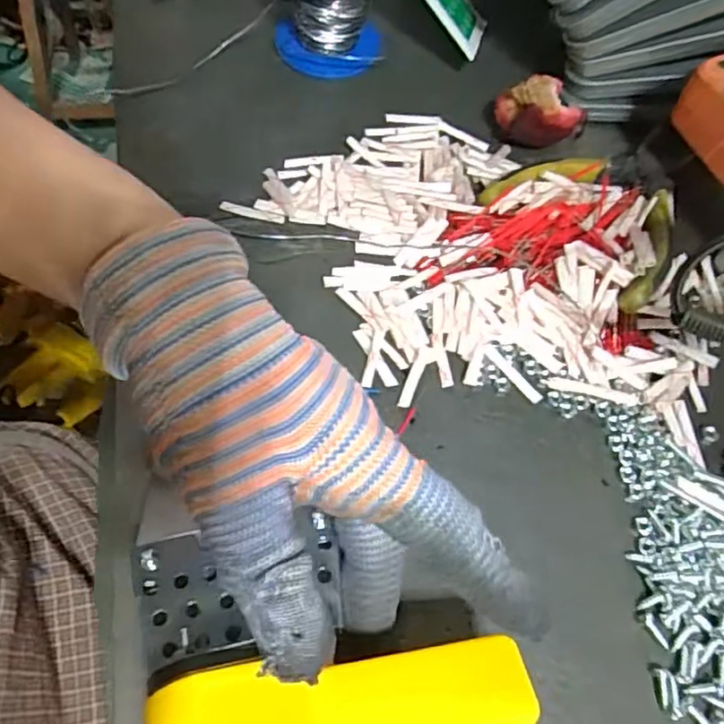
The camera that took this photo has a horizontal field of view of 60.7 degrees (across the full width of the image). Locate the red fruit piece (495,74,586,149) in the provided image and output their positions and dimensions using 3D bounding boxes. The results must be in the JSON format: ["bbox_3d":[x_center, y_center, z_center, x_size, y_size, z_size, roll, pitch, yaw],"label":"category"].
[{"bbox_3d":[0.102,-0.140,0.344,0.047,0.026,0.034,-10,64,-8],"label":"red fruit piece"}]

